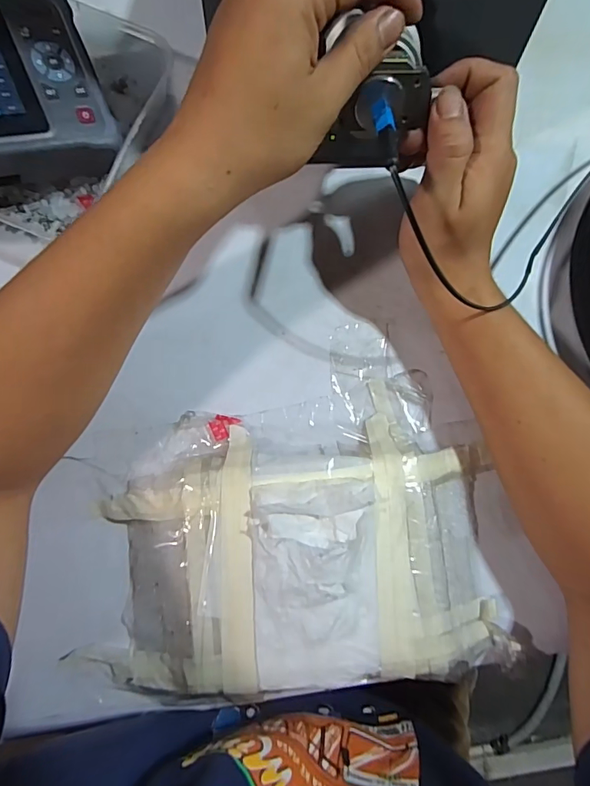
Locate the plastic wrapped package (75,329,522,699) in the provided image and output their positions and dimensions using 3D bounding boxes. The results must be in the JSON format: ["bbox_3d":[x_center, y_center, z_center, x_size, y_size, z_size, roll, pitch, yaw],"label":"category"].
[{"bbox_3d":[0.008,0.072,0.298,0.258,0.052,0.225,-2,84,-2],"label":"plastic wrapped package"}]

